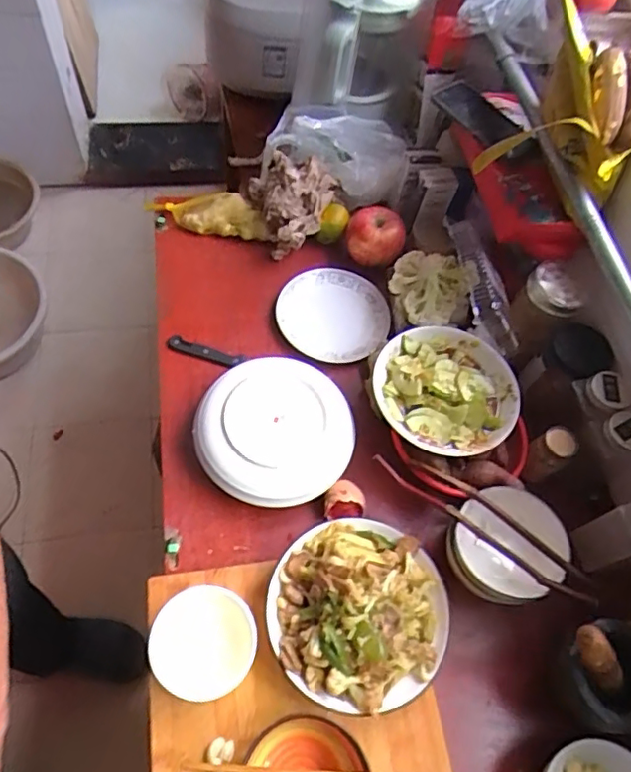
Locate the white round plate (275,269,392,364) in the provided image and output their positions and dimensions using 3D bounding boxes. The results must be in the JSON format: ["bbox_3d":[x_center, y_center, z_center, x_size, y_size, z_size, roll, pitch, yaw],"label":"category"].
[{"bbox_3d":[0.028,-0.112,0.874,0.168,0.034,0.156,1,63,-3],"label":"white round plate"}]

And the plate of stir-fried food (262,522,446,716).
[{"bbox_3d":[0.049,0.237,0.621,0.192,0.061,0.192,1,63,-3],"label":"plate of stir-fried food"}]

